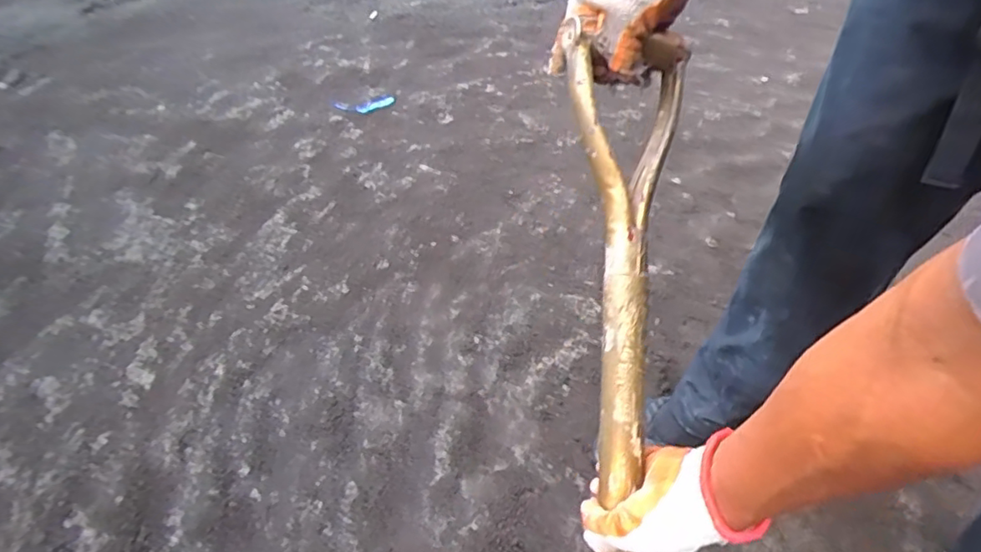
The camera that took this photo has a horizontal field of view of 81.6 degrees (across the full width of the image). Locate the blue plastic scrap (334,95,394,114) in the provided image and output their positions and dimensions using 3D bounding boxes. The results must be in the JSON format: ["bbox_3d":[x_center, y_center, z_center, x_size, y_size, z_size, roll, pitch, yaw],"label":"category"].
[{"bbox_3d":[-0.307,-0.425,1.411,0.143,0.017,0.057,-20,50,-16],"label":"blue plastic scrap"}]

